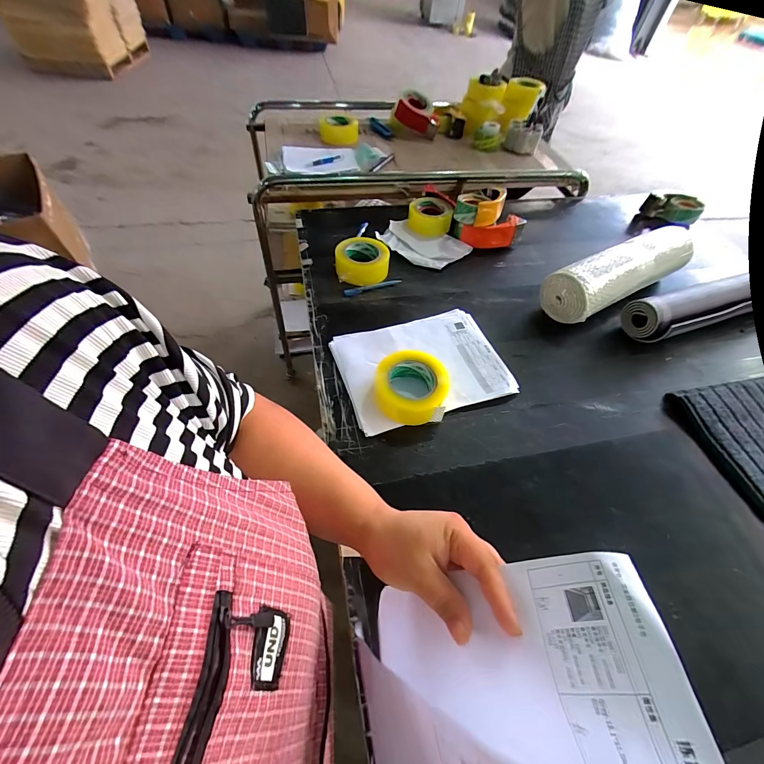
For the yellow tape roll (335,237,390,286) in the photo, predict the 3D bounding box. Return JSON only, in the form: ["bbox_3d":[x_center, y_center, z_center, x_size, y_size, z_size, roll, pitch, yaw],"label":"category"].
[{"bbox_3d":[-0.046,-0.278,0.807,0.119,0.041,0.122,3,55,-4],"label":"yellow tape roll"}]

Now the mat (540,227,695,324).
[{"bbox_3d":[0.543,-0.246,0.800,0.411,0.104,0.110,-25,61,-21],"label":"mat"}]

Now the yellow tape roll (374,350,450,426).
[{"bbox_3d":[0.049,0.008,0.602,0.121,0.054,0.122,3,55,-4],"label":"yellow tape roll"}]

